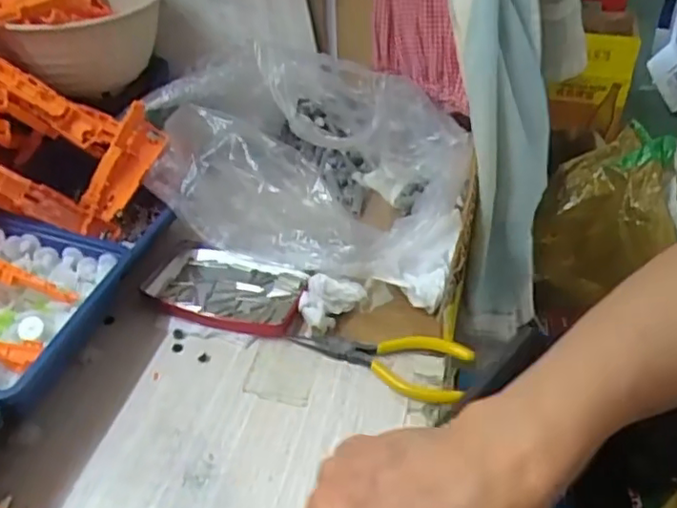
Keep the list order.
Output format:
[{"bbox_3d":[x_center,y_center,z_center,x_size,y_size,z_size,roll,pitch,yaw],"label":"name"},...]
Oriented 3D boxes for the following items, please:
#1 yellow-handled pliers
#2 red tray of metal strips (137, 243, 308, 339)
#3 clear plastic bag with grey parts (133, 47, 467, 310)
[{"bbox_3d":[0.027,0.069,0.425,0.121,0.014,0.047,13,39,14],"label":"yellow-handled pliers"},{"bbox_3d":[-0.089,0.027,0.481,0.129,0.012,0.076,14,40,15],"label":"red tray of metal strips"},{"bbox_3d":[-0.023,-0.086,0.536,0.279,0.117,0.219,14,40,15],"label":"clear plastic bag with grey parts"}]

